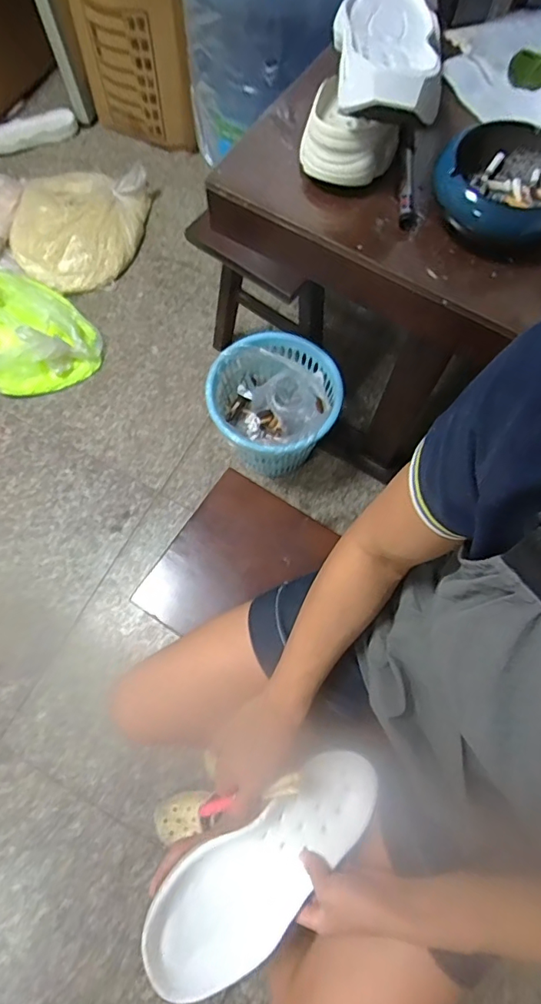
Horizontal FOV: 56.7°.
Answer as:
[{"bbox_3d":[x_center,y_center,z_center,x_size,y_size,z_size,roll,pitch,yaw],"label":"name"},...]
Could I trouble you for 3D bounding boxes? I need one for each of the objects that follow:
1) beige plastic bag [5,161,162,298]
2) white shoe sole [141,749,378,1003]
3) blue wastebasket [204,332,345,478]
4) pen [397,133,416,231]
[{"bbox_3d":[-0.515,-0.750,1.355,0.308,0.112,0.368,9,71,3],"label":"beige plastic bag"},{"bbox_3d":[0.002,0.377,0.526,0.273,0.029,0.101,-32,75,-24],"label":"white shoe sole"},{"bbox_3d":[0.005,-0.186,1.108,0.258,0.252,0.257,0,71,0],"label":"blue wastebasket"},{"bbox_3d":[0.148,-0.341,0.534,0.017,0.019,0.105,7,71,2],"label":"pen"}]

